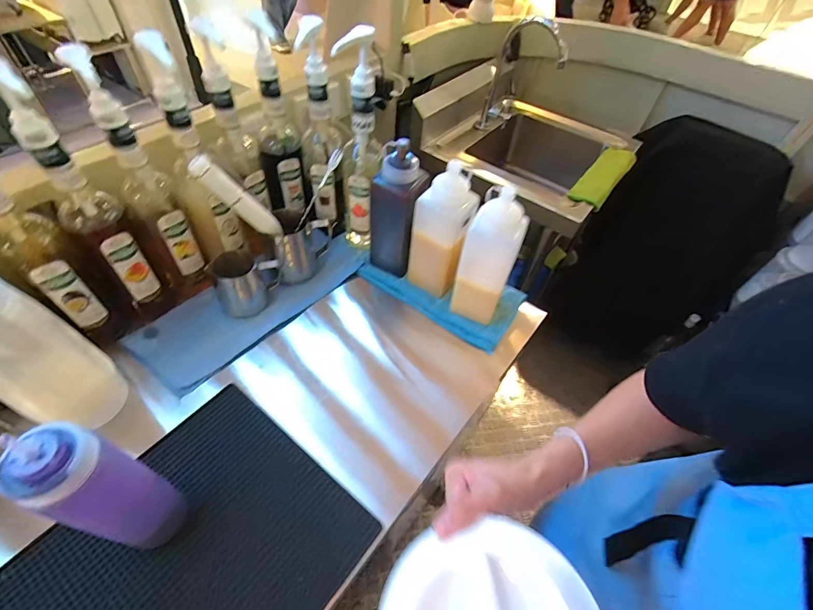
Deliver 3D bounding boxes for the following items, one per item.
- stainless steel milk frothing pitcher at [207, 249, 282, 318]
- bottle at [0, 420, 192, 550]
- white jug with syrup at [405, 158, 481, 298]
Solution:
[{"bbox_3d":[-0.274,-0.048,0.653,0.107,0.091,0.088,-26,58,-24],"label":"stainless steel milk frothing pitcher"},{"bbox_3d":[-0.277,0.161,0.342,0.070,0.245,0.061,20,52,11],"label":"bottle"},{"bbox_3d":[0.060,-0.116,0.644,0.088,0.229,0.069,29,54,17],"label":"white jug with syrup"}]

